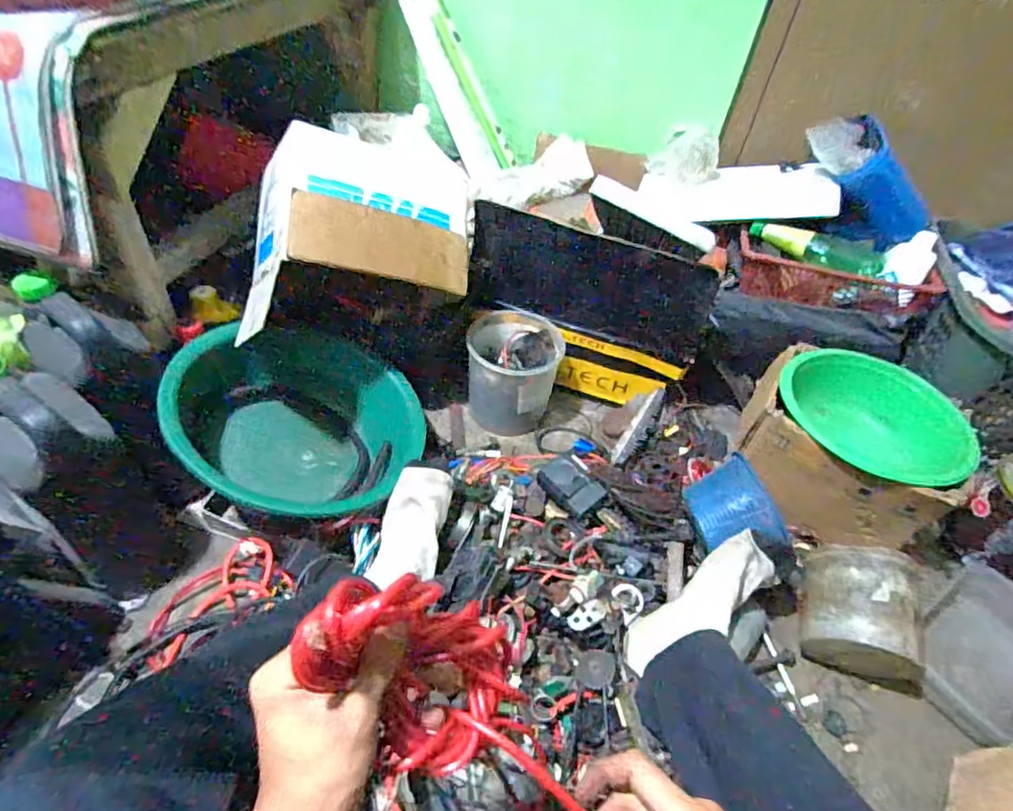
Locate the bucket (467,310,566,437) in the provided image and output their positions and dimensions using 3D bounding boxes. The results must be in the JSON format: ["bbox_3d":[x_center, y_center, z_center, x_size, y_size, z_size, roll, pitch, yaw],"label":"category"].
[{"bbox_3d":[0.011,-0.057,1.032,0.167,0.151,0.164,3,46,-5],"label":"bucket"}]

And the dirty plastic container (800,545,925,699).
[{"bbox_3d":[0.480,0.277,0.753,0.142,0.132,0.126,19,47,10],"label":"dirty plastic container"}]

